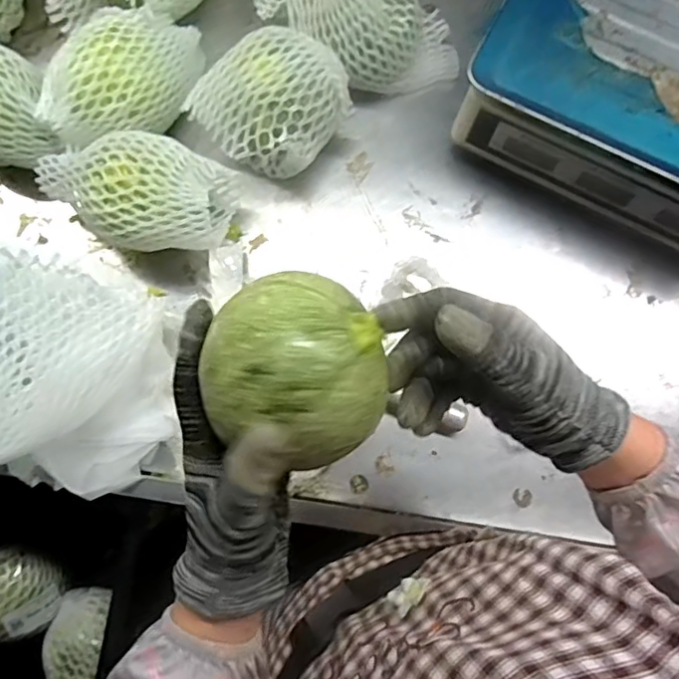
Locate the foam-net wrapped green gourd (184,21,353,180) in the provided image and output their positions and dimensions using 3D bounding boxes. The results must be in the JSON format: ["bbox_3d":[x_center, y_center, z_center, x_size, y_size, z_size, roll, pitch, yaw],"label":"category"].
[{"bbox_3d":[-0.060,-0.218,0.545,0.132,0.103,0.115,-43,83,-8],"label":"foam-net wrapped green gourd"}]

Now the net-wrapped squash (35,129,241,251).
[{"bbox_3d":[-0.193,-0.133,0.532,0.184,0.098,0.098,7,79,1],"label":"net-wrapped squash"}]

